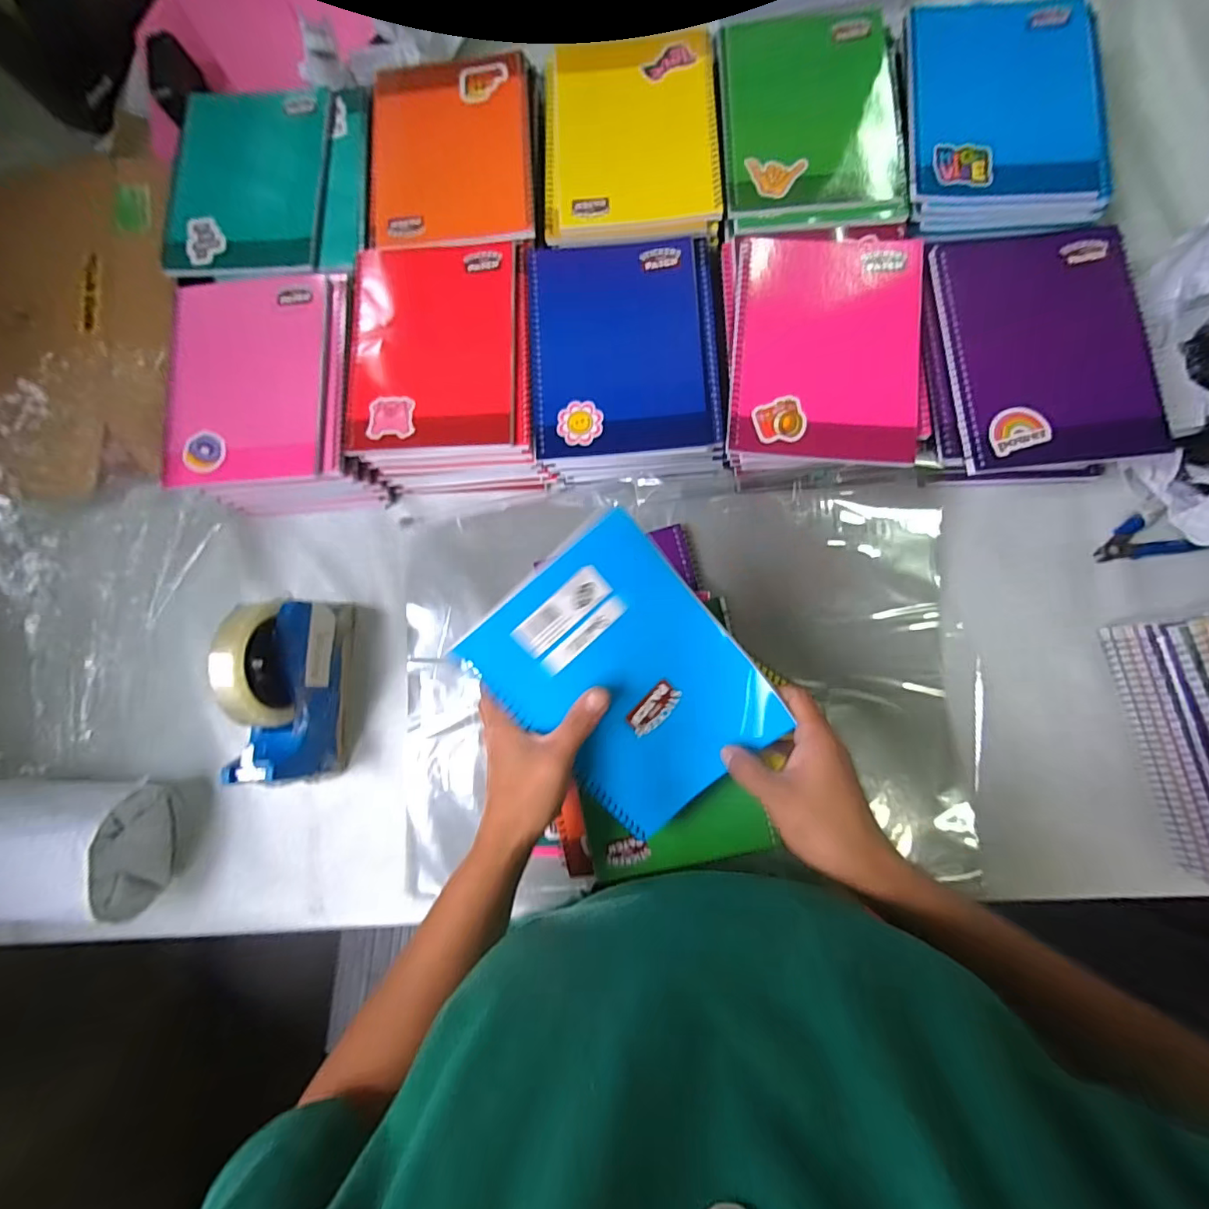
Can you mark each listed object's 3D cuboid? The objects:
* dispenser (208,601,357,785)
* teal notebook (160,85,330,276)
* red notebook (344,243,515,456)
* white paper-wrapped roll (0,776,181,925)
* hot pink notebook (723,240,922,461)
[{"bbox_3d":[-0.273,0.074,0.441,0.050,0.120,0.162,-2,82,5],"label":"dispenser"},{"bbox_3d":[-0.343,-0.412,0.497,0.149,0.012,0.195,-3,82,5],"label":"teal notebook"},{"bbox_3d":[-0.154,-0.231,0.457,0.148,0.007,0.191,-2,82,5],"label":"red notebook"},{"bbox_3d":[-0.524,0.215,0.461,0.239,0.096,0.111,-2,82,5],"label":"white paper-wrapped roll"},{"bbox_3d":[0.184,-0.216,0.427,0.147,0.008,0.194,5,82,6],"label":"hot pink notebook"}]

